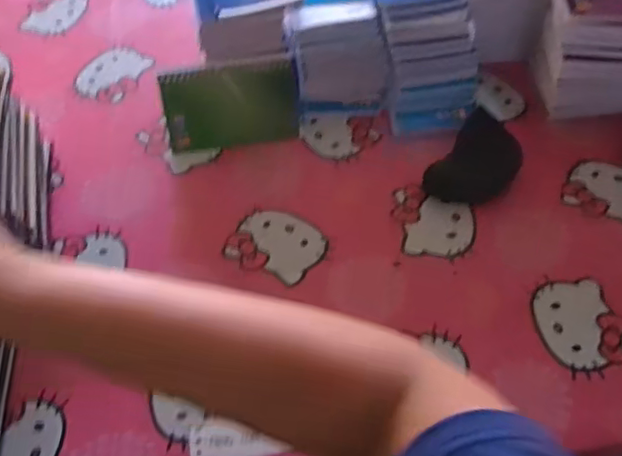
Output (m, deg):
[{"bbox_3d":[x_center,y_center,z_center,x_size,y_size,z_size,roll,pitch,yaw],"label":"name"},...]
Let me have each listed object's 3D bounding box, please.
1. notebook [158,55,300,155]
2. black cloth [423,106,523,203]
[{"bbox_3d":[-0.079,-0.120,0.590,0.129,0.082,0.004,-9,24,-7],"label":"notebook"},{"bbox_3d":[0.159,-0.061,0.568,0.067,0.026,0.096,34,65,20],"label":"black cloth"}]

